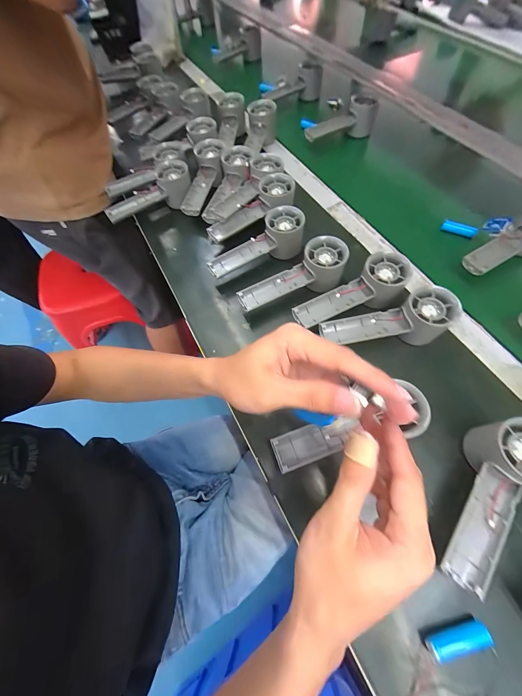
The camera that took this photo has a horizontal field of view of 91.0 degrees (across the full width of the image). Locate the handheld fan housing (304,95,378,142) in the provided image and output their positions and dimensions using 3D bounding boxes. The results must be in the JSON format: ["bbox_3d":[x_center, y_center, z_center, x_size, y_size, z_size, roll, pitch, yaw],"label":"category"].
[{"bbox_3d":[0.162,-0.465,0.542,0.157,0.065,0.056,-21,66,-6],"label":"handheld fan housing"}]

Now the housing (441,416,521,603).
[{"bbox_3d":[0.212,0.137,0.242,0.063,0.054,0.158,41,74,19],"label":"housing"}]

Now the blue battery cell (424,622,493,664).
[{"bbox_3d":[0.166,0.246,0.215,0.054,0.012,0.013,-13,66,-3],"label":"blue battery cell"}]

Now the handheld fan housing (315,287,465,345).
[{"bbox_3d":[0.163,-0.035,0.323,0.135,0.057,0.056,-6,65,1],"label":"handheld fan housing"}]

